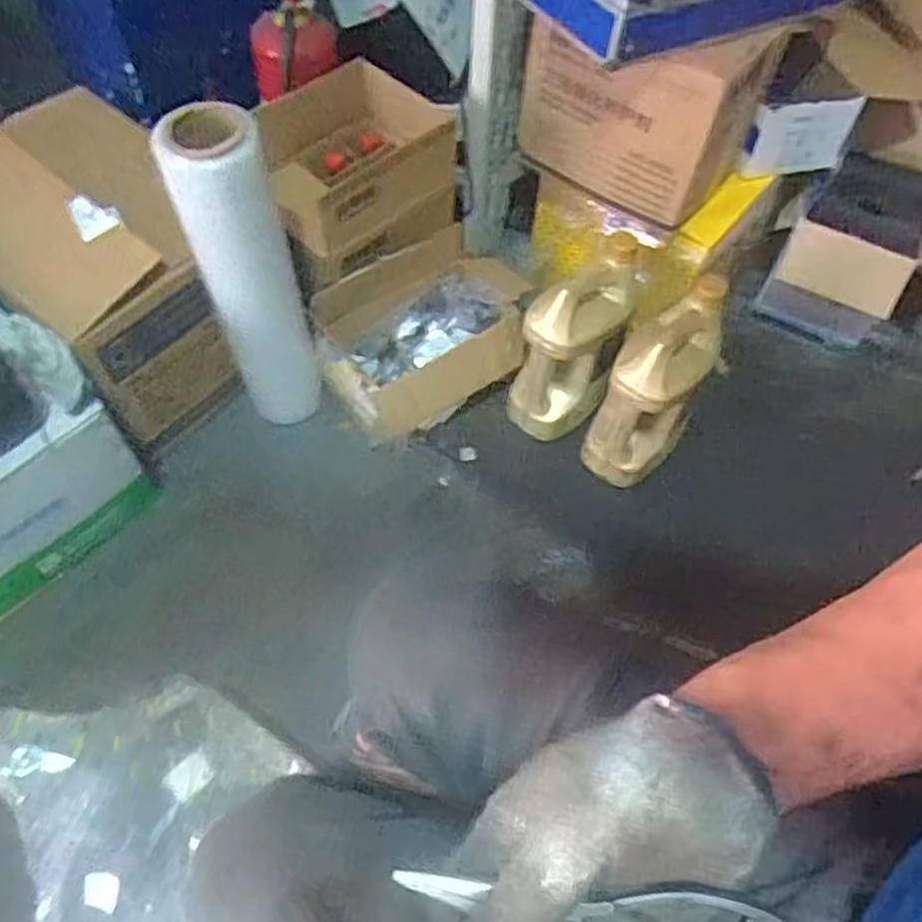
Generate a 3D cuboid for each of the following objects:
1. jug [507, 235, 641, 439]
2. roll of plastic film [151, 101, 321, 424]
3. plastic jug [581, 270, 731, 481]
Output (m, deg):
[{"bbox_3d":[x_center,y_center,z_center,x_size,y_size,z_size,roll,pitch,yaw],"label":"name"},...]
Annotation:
[{"bbox_3d":[0.173,-0.174,1.235,0.144,0.298,0.165,19,59,9],"label":"jug"},{"bbox_3d":[-0.292,-0.246,1.104,0.134,0.498,0.108,-27,63,-18],"label":"roll of plastic film"},{"bbox_3d":[0.296,-0.105,1.201,0.127,0.316,0.195,28,61,14],"label":"plastic jug"}]

